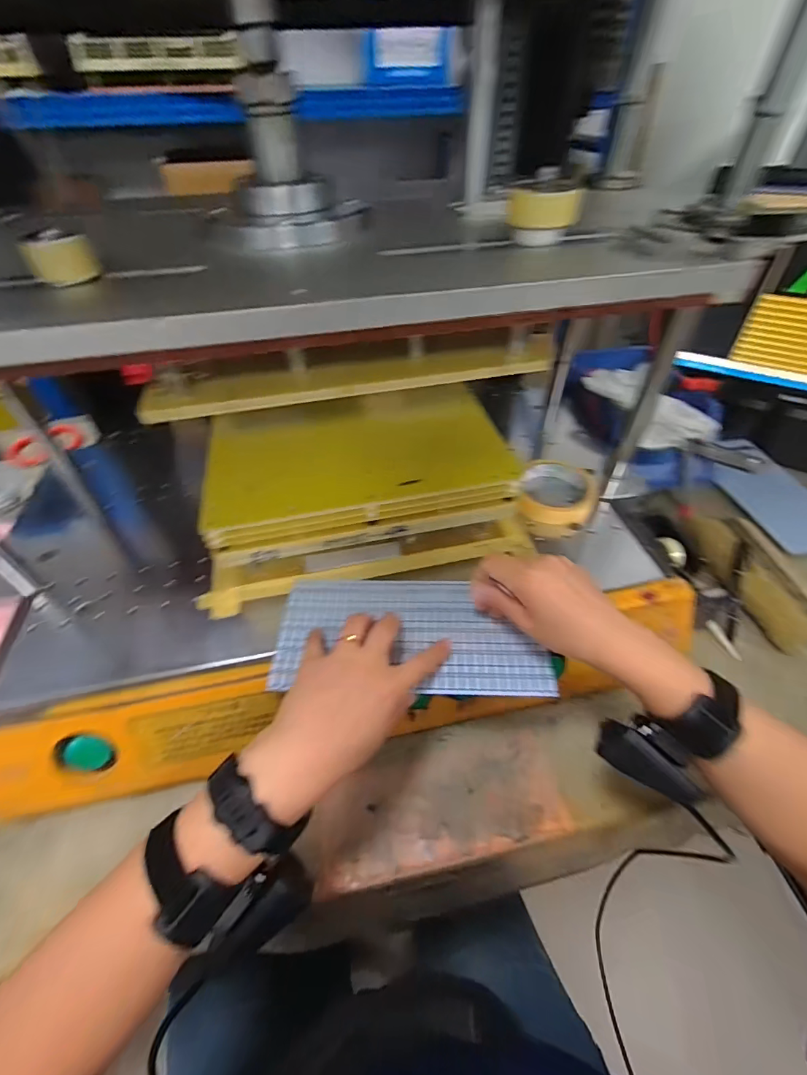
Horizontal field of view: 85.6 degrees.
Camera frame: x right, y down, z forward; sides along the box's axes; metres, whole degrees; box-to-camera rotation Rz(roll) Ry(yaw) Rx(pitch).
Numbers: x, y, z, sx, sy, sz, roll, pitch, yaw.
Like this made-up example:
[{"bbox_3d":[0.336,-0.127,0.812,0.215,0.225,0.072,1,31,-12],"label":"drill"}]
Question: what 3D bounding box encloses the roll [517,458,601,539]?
[{"bbox_3d":[0.179,-0.051,0.511,0.090,0.029,0.110,19,50,17],"label":"roll"}]

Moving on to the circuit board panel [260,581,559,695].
[{"bbox_3d":[0.006,0.085,0.398,0.236,0.010,0.114,1,45,2],"label":"circuit board panel"}]

